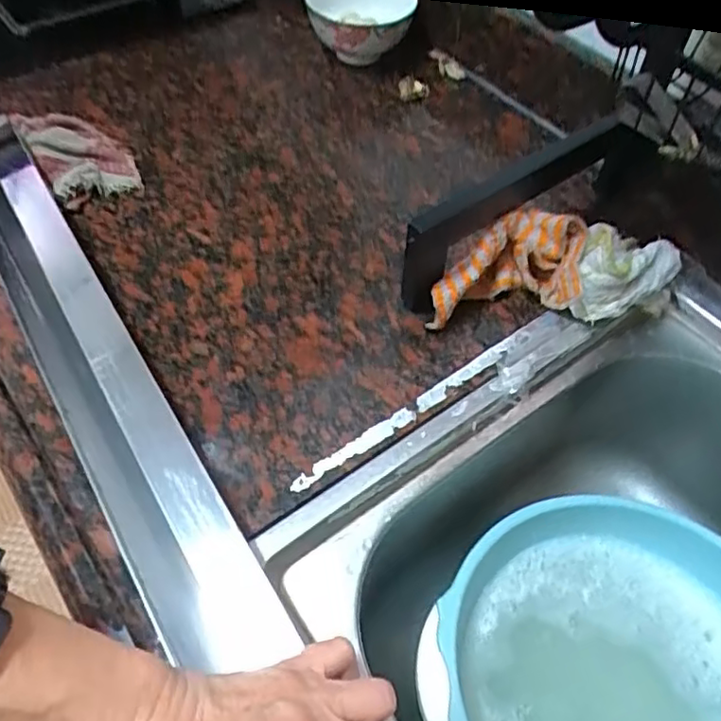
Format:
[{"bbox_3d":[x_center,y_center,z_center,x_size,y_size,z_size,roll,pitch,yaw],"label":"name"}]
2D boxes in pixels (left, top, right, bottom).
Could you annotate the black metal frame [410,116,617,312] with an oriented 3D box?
[{"bbox_3d":[0.118,-0.119,0.516,0.206,0.092,0.026,-35,62,-23],"label":"black metal frame"}]

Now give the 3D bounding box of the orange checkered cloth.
[{"bbox_3d":[0.112,-0.072,0.504,0.122,0.058,0.066,-7,55,-5],"label":"orange checkered cloth"}]

